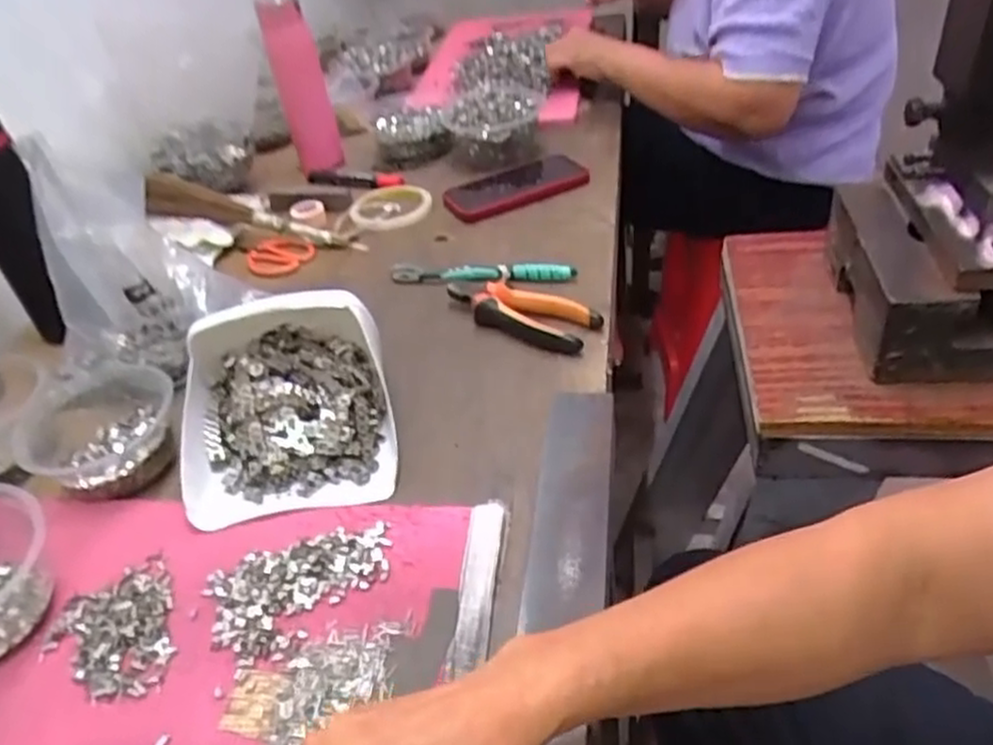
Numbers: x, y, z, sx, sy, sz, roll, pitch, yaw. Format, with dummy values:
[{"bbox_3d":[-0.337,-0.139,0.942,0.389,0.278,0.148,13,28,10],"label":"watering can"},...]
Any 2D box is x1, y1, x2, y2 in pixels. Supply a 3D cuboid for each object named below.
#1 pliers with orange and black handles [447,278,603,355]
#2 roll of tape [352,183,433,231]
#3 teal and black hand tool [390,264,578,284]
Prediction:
[{"bbox_3d":[0.025,-0.061,0.681,0.148,0.024,0.062,28,50,36],"label":"pliers with orange and black handles"},{"bbox_3d":[-0.127,-0.200,0.894,0.098,0.014,0.109,-9,39,-3],"label":"roll of tape"},{"bbox_3d":[-0.015,-0.100,0.737,0.185,0.015,0.013,2,39,11],"label":"teal and black hand tool"}]

